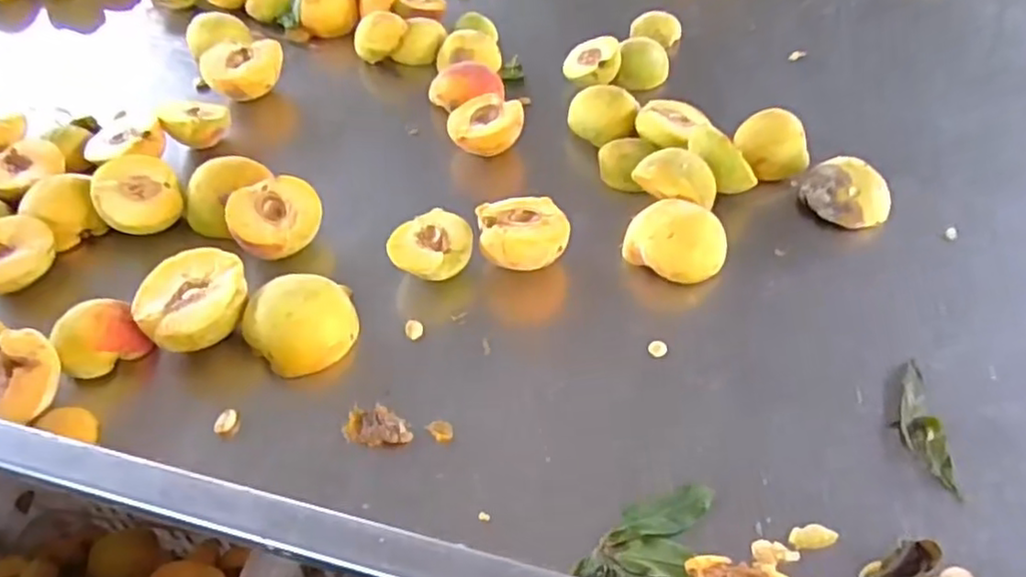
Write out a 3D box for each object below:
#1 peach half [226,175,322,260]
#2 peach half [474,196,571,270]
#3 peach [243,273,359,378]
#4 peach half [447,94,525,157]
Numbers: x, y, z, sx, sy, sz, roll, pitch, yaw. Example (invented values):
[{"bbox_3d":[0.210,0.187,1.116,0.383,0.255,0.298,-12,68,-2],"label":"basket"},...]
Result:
[{"bbox_3d":[-0.172,-0.049,0.502,0.064,0.028,0.063,-16,67,-26],"label":"peach half"},{"bbox_3d":[0.007,-0.034,0.488,0.060,0.040,0.058,0,45,0],"label":"peach half"},{"bbox_3d":[-0.131,0.023,0.435,0.065,0.047,0.053,-19,48,-18],"label":"peach"},{"bbox_3d":[-0.023,-0.137,0.599,0.065,0.039,0.064,3,45,3],"label":"peach half"}]

